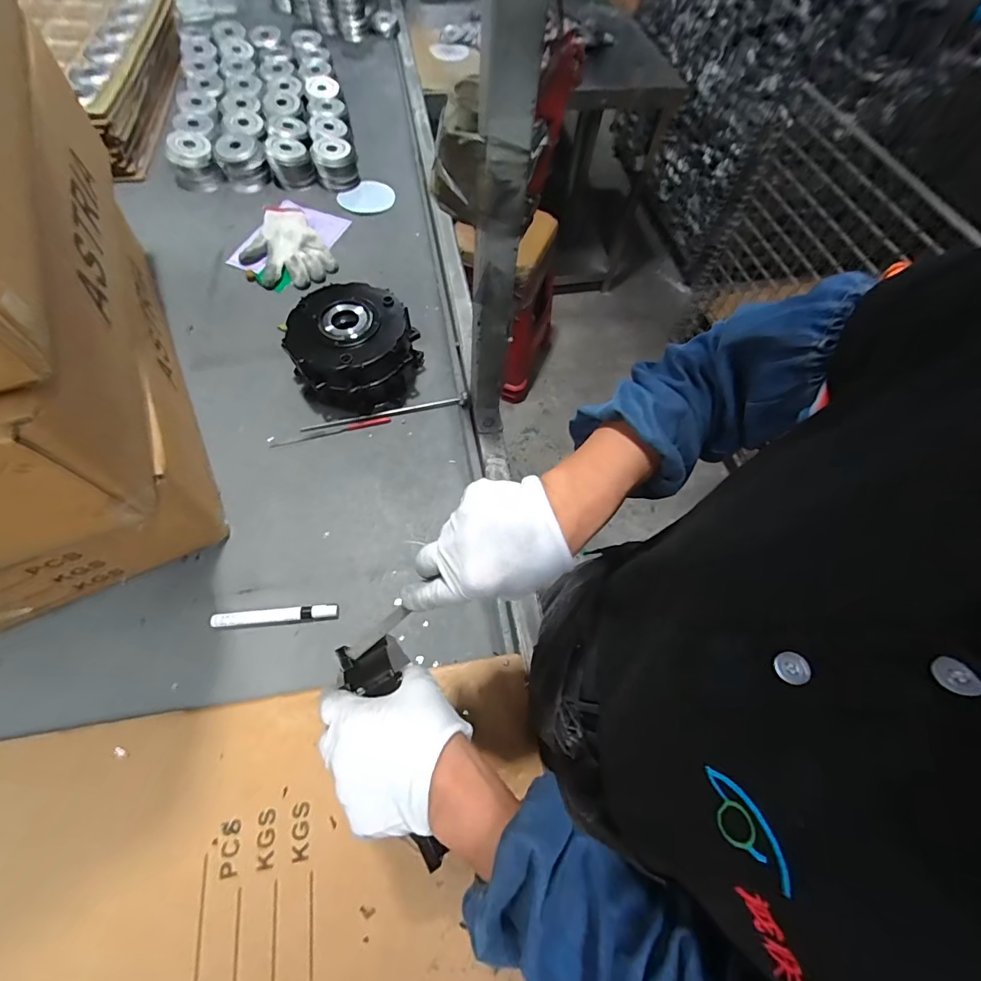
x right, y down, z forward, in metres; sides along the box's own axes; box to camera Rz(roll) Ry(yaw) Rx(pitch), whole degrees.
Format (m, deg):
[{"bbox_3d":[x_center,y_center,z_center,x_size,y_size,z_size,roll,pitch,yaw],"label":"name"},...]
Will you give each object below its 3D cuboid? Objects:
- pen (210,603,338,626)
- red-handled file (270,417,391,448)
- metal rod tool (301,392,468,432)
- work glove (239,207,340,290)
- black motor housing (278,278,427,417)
[{"bbox_3d":[-0.260,0.149,0.540,0.142,0.013,0.016,-4,63,-5],"label":"pen"},{"bbox_3d":[-0.239,-0.088,0.673,0.175,0.004,0.014,-15,64,-11],"label":"red-handled file"},{"bbox_3d":[-0.161,-0.123,0.692,0.256,0.010,0.018,-12,66,-7],"label":"metal rod tool"},{"bbox_3d":[-0.390,-0.456,0.840,0.146,0.029,0.204,-26,67,-16],"label":"work glove"},{"bbox_3d":[-0.202,-0.221,0.678,0.171,0.108,0.157,1,62,-3],"label":"black motor housing"}]

